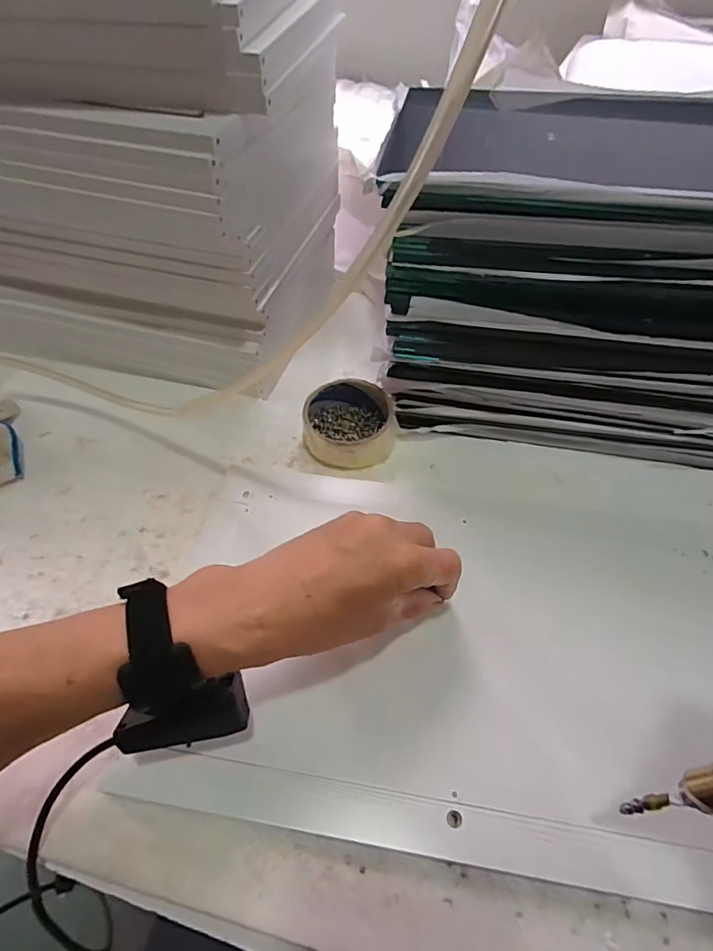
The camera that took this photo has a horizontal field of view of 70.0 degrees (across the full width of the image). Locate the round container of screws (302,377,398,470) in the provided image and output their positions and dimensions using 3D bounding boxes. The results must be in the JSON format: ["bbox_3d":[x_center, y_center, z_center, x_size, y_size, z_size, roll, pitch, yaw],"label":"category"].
[{"bbox_3d":[-0.005,-0.050,0.478,0.082,0.034,0.092,5,52,5],"label":"round container of screws"}]

